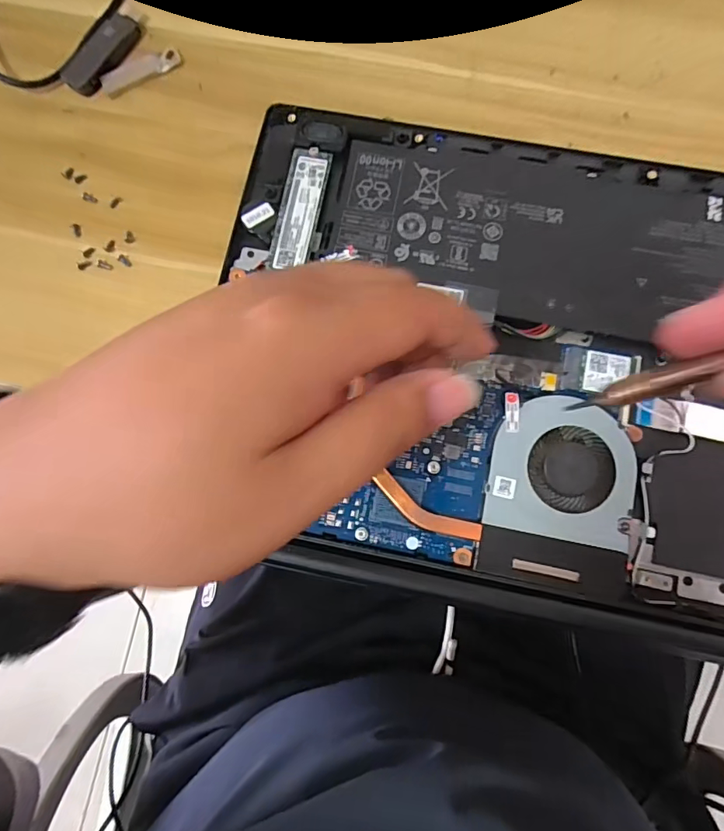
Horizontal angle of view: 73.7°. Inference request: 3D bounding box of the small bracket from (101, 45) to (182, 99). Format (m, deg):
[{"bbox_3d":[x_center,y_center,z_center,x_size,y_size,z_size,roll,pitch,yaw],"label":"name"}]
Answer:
[{"bbox_3d":[-0.130,-0.203,0.284,0.048,0.004,0.015,-25,82,-1],"label":"small bracket"}]

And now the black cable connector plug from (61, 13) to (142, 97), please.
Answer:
[{"bbox_3d":[-0.151,-0.211,0.283,0.021,0.010,0.053,37,85,7],"label":"black cable connector plug"}]

